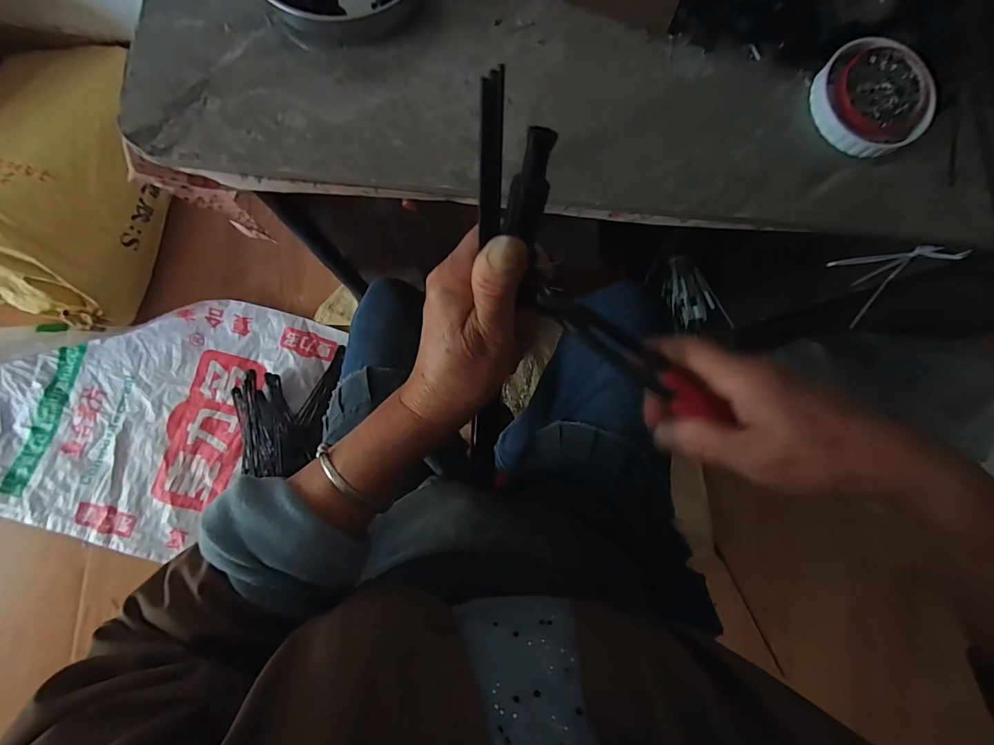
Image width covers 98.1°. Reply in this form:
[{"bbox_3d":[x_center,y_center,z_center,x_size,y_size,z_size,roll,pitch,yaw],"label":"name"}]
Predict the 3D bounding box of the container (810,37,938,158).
[{"bbox_3d":[0.293,-0.214,0.336,0.090,0.016,0.084,0,84,-3],"label":"container"}]

